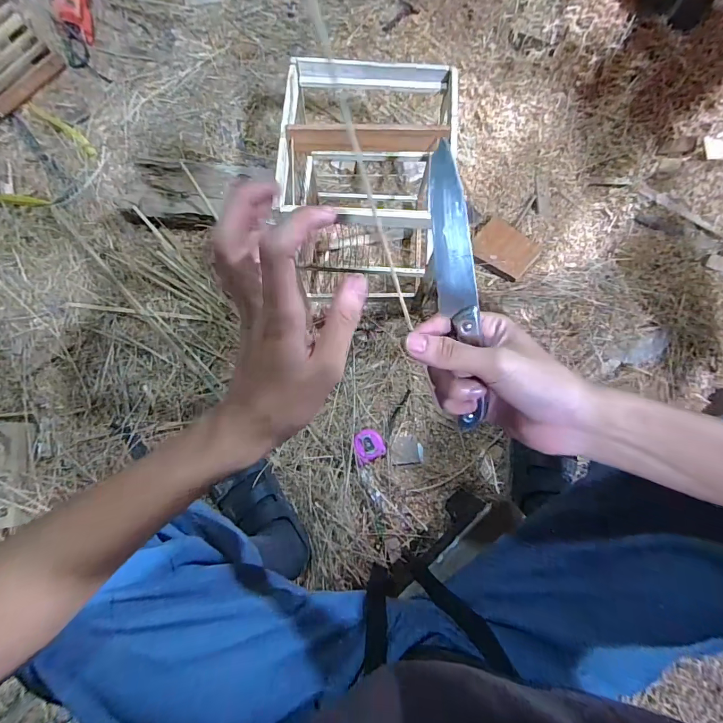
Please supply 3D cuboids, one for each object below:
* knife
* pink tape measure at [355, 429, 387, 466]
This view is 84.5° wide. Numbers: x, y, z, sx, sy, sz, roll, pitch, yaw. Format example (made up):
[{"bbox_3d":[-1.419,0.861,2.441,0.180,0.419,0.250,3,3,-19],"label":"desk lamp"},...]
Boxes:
[{"bbox_3d":[0.068,-0.039,0.278,0.024,0.012,0.197,-13,110,-1],"label":"knife"},{"bbox_3d":[0.015,0.157,0.745,0.058,0.038,0.062,-14,78,-3],"label":"pink tape measure"}]

